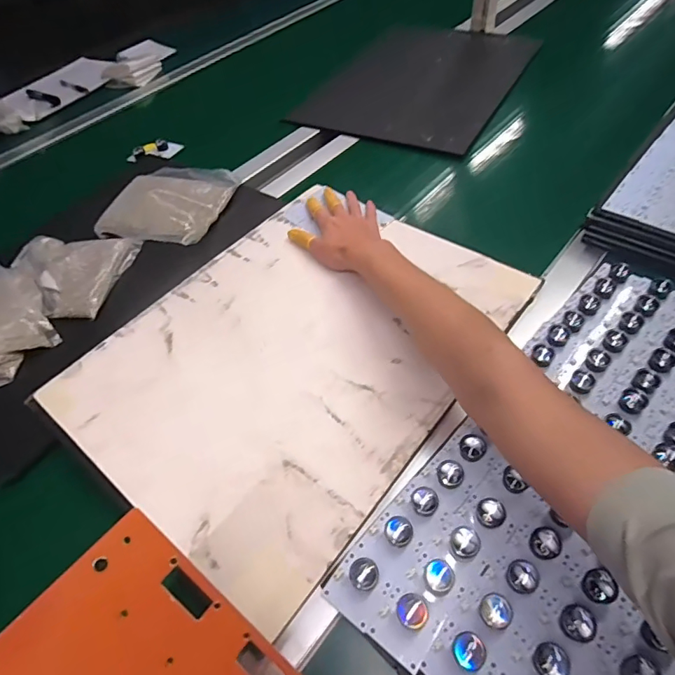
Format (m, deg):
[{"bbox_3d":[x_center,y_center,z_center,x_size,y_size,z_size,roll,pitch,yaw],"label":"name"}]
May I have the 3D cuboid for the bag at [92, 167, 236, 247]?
[{"bbox_3d":[-0.255,-0.206,0.694,0.169,0.028,0.167,10,55,14],"label":"bag"}]

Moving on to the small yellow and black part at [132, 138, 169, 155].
[{"bbox_3d":[-0.348,-0.353,0.841,0.063,0.013,0.024,-14,51,-5],"label":"small yellow and black part"}]

